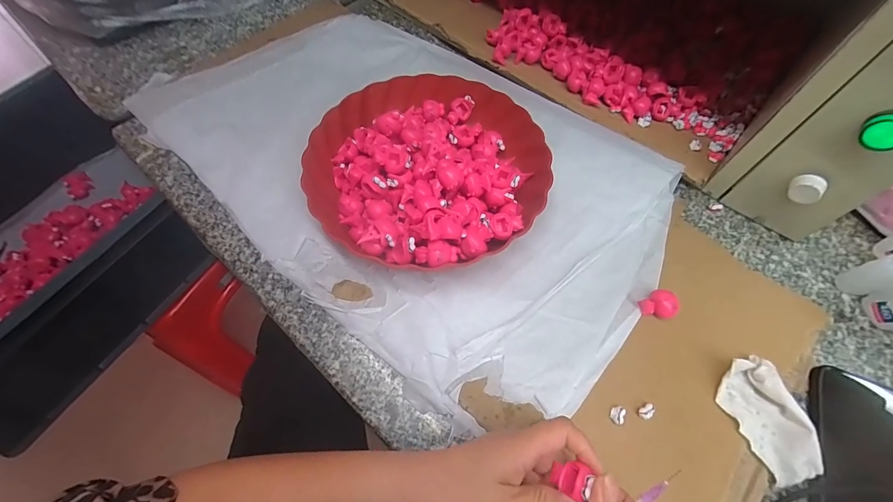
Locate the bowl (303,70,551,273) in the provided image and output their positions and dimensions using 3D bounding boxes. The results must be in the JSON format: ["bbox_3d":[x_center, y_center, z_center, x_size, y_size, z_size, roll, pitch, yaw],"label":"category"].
[{"bbox_3d":[-0.020,-0.091,0.393,0.232,0.061,0.235,1,63,-1],"label":"bowl"}]

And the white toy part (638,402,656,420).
[{"bbox_3d":[0.166,0.132,0.312,0.014,0.006,0.010,-31,68,-16],"label":"white toy part"}]

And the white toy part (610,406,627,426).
[{"bbox_3d":[0.142,0.135,0.310,0.012,0.005,0.015,24,65,10],"label":"white toy part"}]

